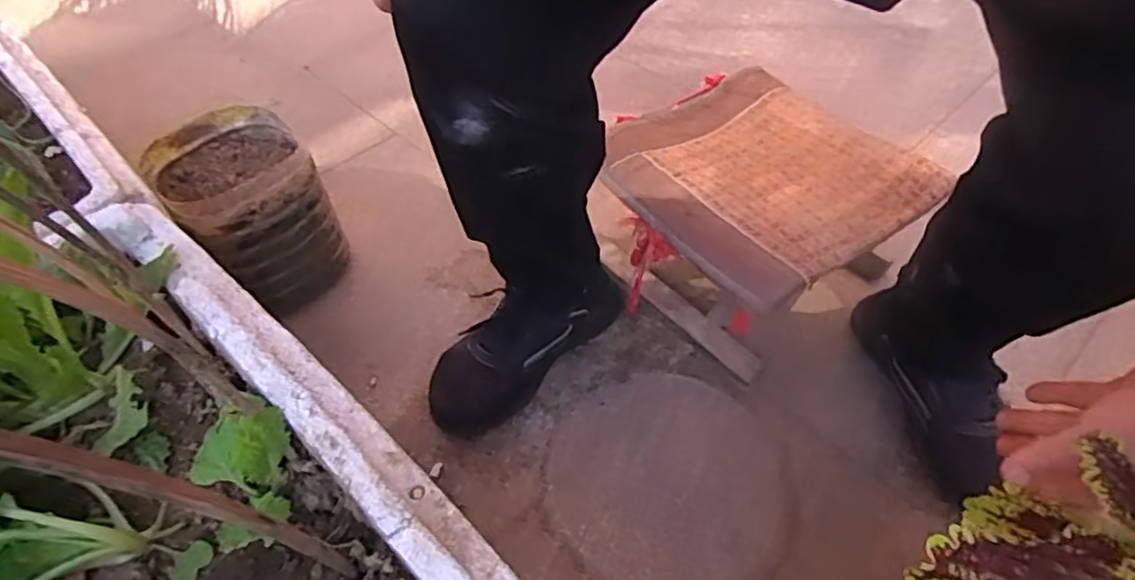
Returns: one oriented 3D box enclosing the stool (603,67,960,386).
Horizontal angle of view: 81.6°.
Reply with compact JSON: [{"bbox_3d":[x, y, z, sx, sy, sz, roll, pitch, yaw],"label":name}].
[{"bbox_3d":[0.201,-0.071,0.750,0.259,0.180,0.266,-29,53,-22],"label":"stool"}]

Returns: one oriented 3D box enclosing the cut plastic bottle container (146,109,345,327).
[{"bbox_3d":[-0.373,-0.089,0.791,0.144,0.193,0.153,-34,55,-25],"label":"cut plastic bottle container"}]

